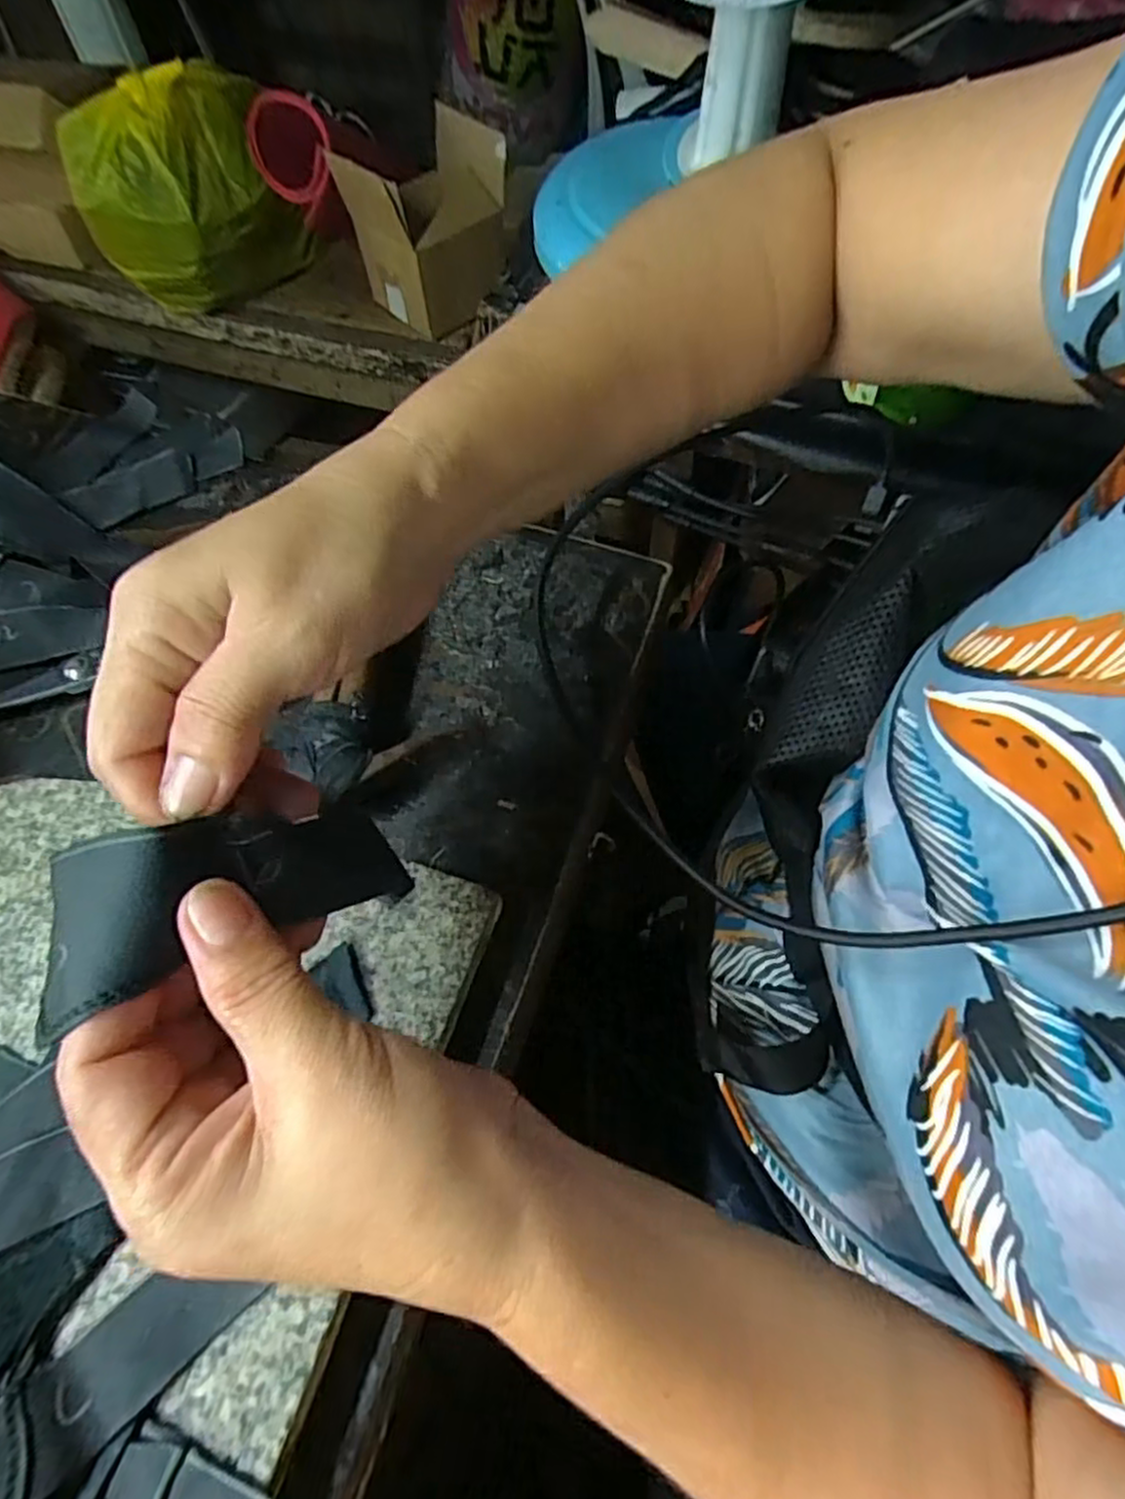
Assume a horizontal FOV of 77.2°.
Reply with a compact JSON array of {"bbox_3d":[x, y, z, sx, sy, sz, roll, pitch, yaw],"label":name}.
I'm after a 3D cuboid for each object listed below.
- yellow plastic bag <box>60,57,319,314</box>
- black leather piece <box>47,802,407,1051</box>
[{"bbox_3d":[-0.451,-0.667,0.869,0.239,0.228,0.156,-28,64,-13],"label":"yellow plastic bag"},{"bbox_3d":[-0.083,0.037,0.194,0.031,0.098,0.038,48,115,23],"label":"black leather piece"}]

